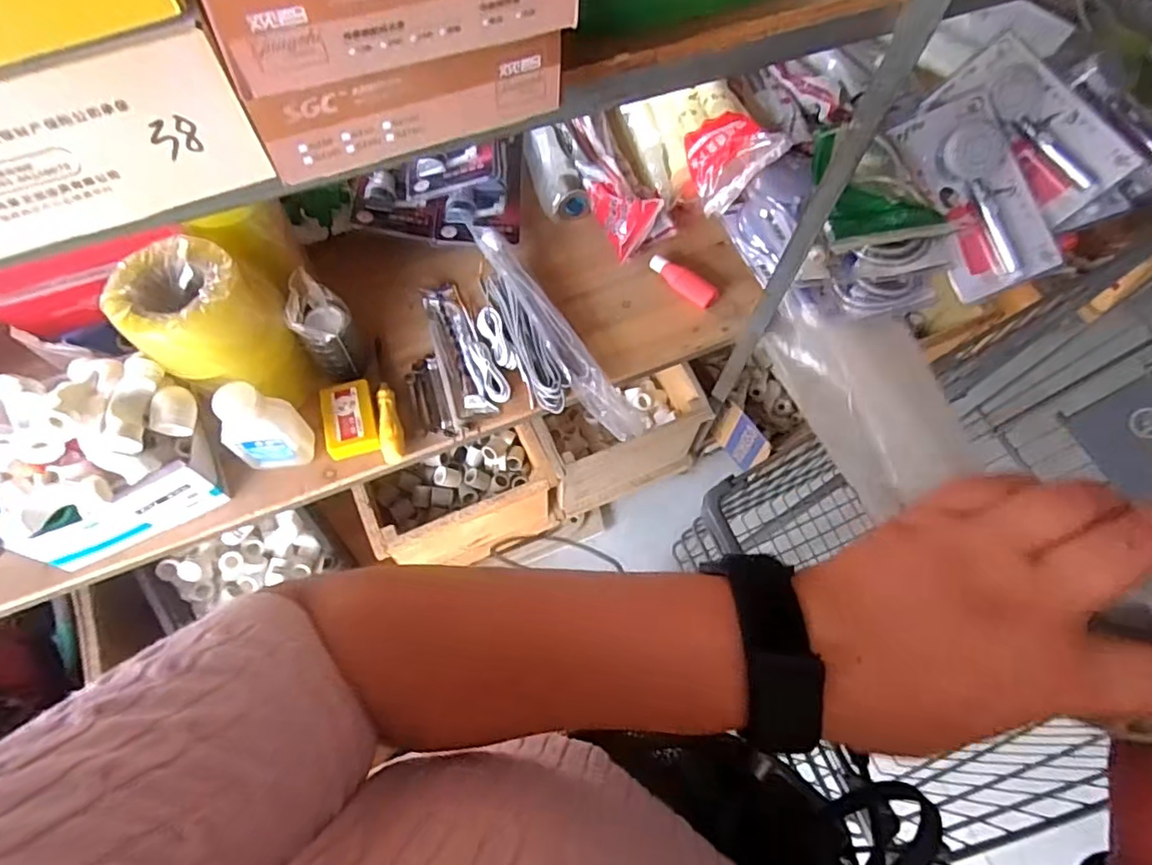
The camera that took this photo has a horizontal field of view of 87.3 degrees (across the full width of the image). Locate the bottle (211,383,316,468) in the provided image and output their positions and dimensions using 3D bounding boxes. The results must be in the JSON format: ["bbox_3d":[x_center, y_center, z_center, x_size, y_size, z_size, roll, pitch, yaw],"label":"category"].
[{"bbox_3d":[-0.377,-0.005,0.729,0.078,0.155,0.050,-4,65,-4],"label":"bottle"}]

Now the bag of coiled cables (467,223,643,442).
[{"bbox_3d":[-0.051,-0.133,0.851,0.095,0.055,0.373,-30,70,-15],"label":"bag of coiled cables"}]

